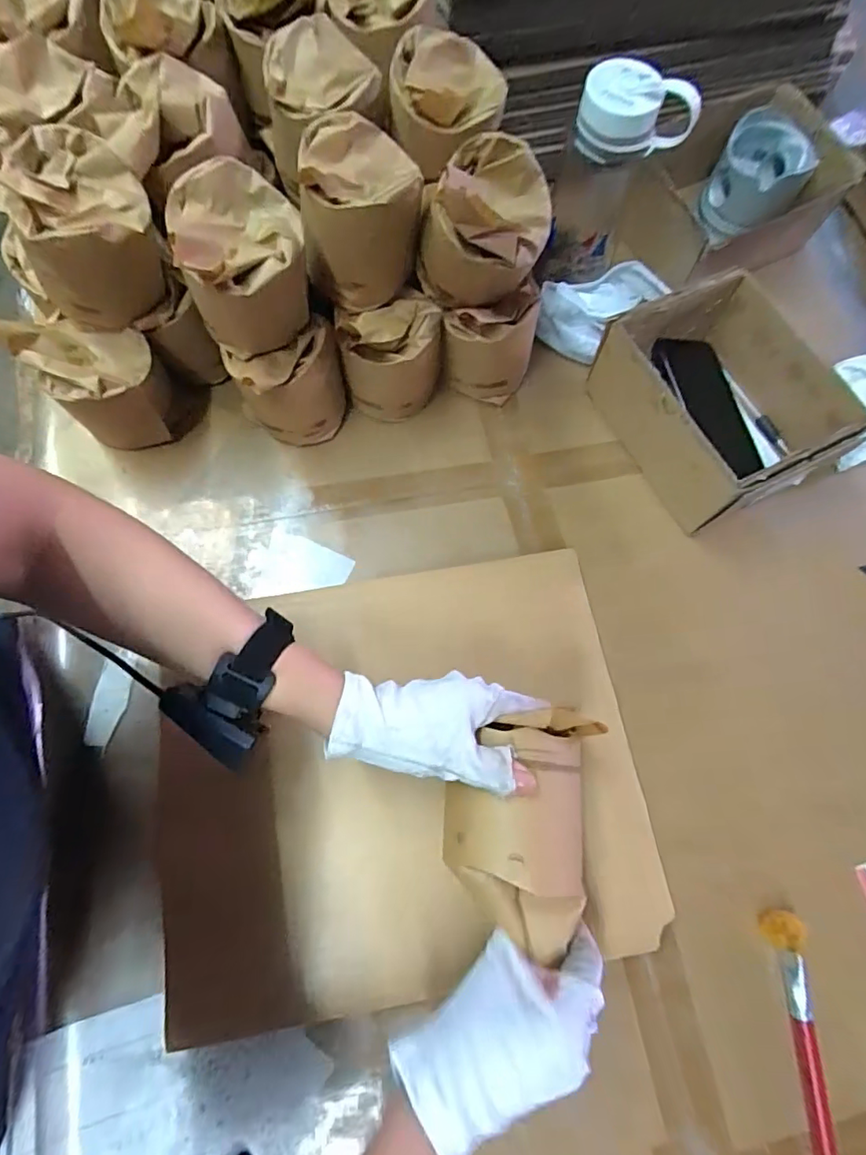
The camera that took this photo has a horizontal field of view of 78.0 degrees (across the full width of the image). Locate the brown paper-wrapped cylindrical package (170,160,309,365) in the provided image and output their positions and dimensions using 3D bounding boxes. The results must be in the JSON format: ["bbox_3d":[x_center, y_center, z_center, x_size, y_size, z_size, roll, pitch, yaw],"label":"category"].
[{"bbox_3d":[-0.139,-0.226,0.400,0.095,0.110,0.085,-4,73,-1],"label":"brown paper-wrapped cylindrical package"}]

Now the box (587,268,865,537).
[{"bbox_3d":[0.266,-0.164,0.500,0.162,0.092,0.197,-26,75,-10],"label":"box"}]

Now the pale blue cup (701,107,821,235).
[{"bbox_3d":[0.347,-0.429,0.576,0.086,0.069,0.096,31,75,9],"label":"pale blue cup"}]

